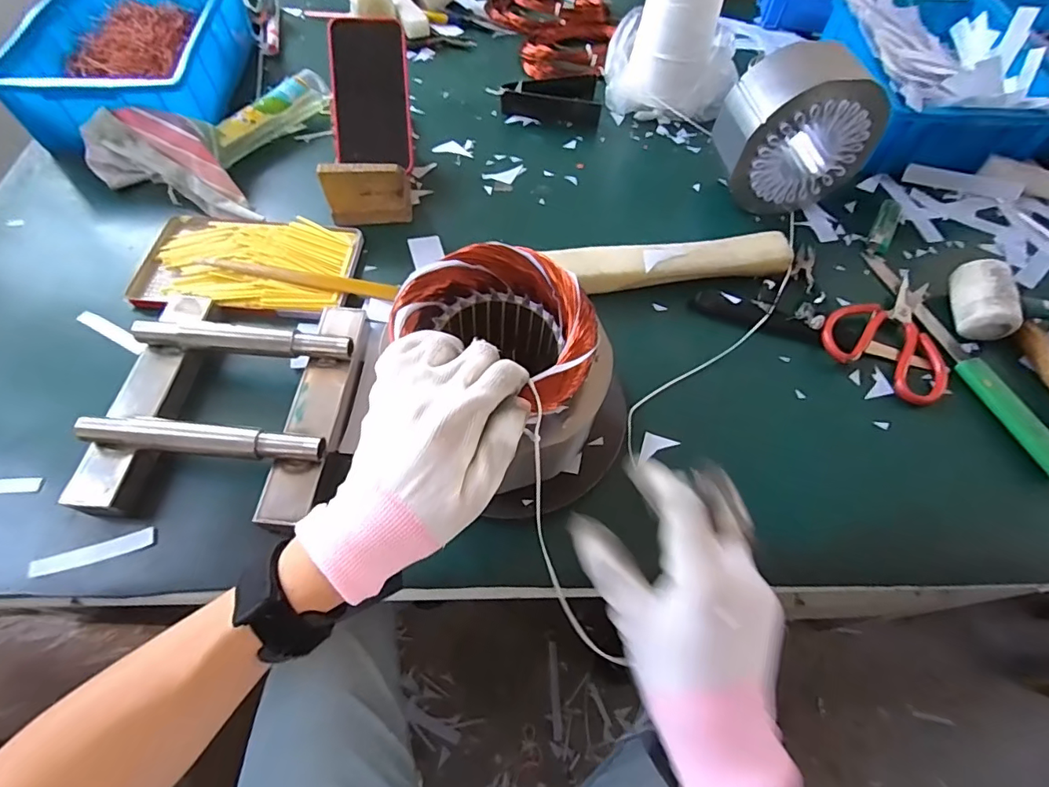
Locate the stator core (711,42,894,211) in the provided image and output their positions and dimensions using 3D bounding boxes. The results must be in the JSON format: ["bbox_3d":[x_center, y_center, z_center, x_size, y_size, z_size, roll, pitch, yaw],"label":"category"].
[{"bbox_3d":[0.279,-0.273,0.532,0.150,0.149,0.073,-5,61,-6],"label":"stator core"}]

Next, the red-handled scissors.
[{"bbox_3d":[0.367,-0.061,0.486,0.152,0.009,0.113,-37,68,-21],"label":"red-handled scissors"}]

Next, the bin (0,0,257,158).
[{"bbox_3d":[-0.478,-0.418,0.628,0.211,0.089,0.301,-5,61,-6],"label":"bin"}]

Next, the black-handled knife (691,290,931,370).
[{"bbox_3d":[0.274,-0.060,0.491,0.219,0.013,0.031,18,61,7],"label":"black-handled knife"}]

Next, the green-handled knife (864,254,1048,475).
[{"bbox_3d":[0.410,-0.044,0.478,0.028,0.010,0.262,-14,62,-11],"label":"green-handled knife"}]

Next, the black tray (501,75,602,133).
[{"bbox_3d":[0.041,-0.391,0.662,0.126,0.031,0.074,13,60,5],"label":"black tray"}]

